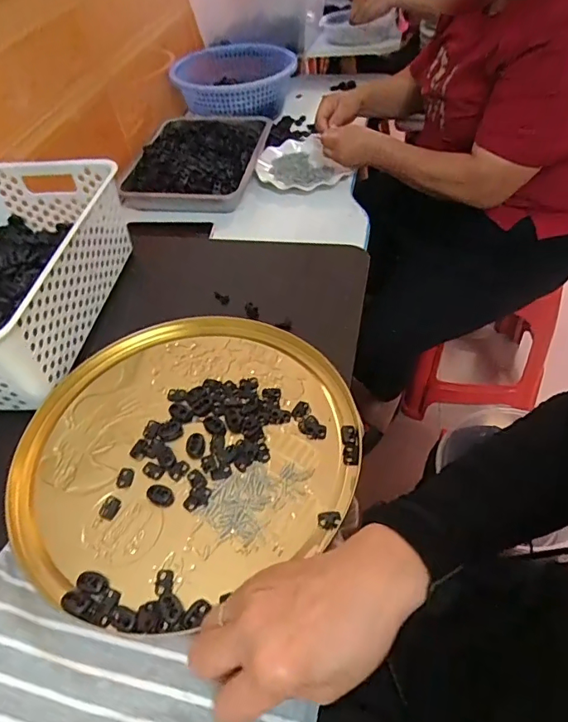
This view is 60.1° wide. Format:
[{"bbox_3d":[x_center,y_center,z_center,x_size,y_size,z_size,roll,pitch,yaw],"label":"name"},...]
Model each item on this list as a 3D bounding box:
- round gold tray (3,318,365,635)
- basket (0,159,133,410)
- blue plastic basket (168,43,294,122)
[{"bbox_3d":[-0.088,0.069,0.433,0.289,0.012,0.268,-3,48,3],"label":"round gold tray"},{"bbox_3d":[-0.308,-0.093,0.535,0.210,0.100,0.294,4,49,10],"label":"basket"},{"bbox_3d":[-0.111,-0.646,1.126,0.272,0.084,0.259,-8,48,-1],"label":"blue plastic basket"}]

